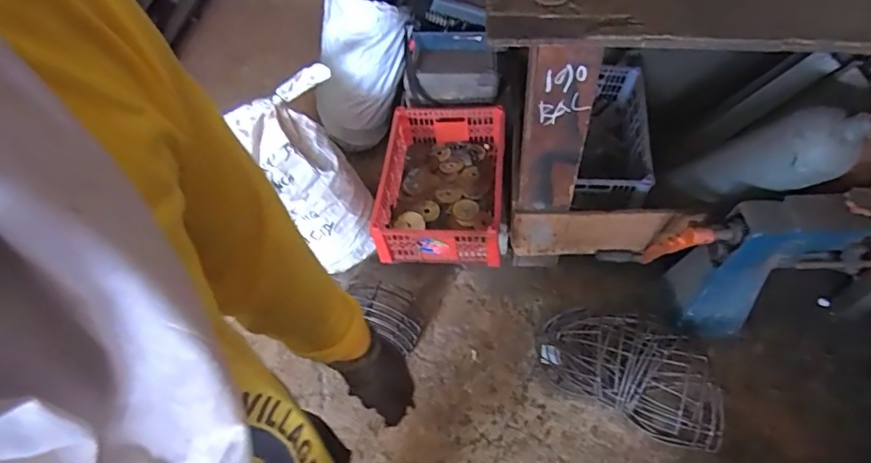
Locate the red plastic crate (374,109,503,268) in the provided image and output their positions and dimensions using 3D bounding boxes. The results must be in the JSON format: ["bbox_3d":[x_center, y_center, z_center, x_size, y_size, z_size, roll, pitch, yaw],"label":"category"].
[{"bbox_3d":[0.018,-0.135,1.432,0.326,0.169,0.454,3,56,6],"label":"red plastic crate"}]

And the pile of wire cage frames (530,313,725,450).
[{"bbox_3d":[0.480,0.326,1.263,0.448,0.136,0.230,26,61,20],"label":"pile of wire cage frames"}]

